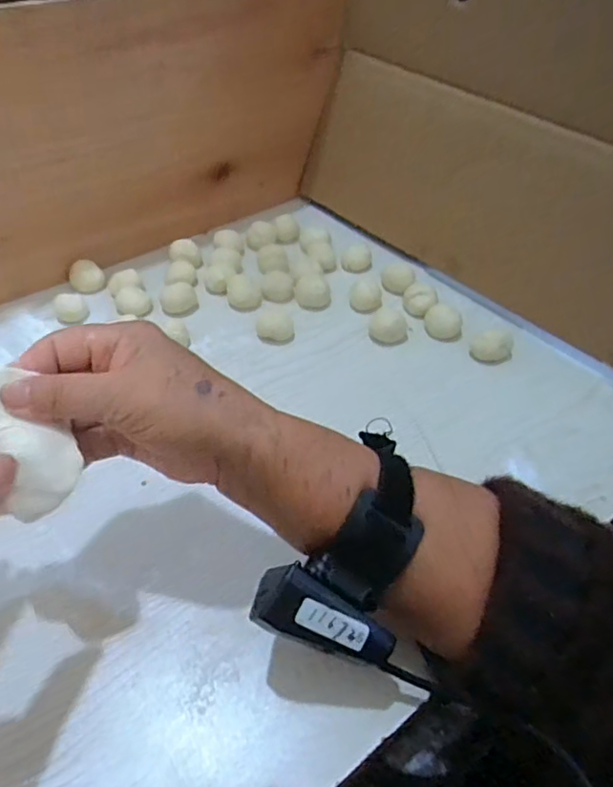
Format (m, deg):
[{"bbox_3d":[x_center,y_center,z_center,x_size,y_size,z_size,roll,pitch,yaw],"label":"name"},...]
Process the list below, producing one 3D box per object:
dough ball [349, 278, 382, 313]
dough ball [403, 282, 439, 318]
[{"bbox_3d":[0.056,-0.092,0.552,0.031,0.018,0.031,2,48,-2],"label":"dough ball"},{"bbox_3d":[0.107,-0.087,0.547,0.031,0.024,0.030,2,48,-2],"label":"dough ball"}]

